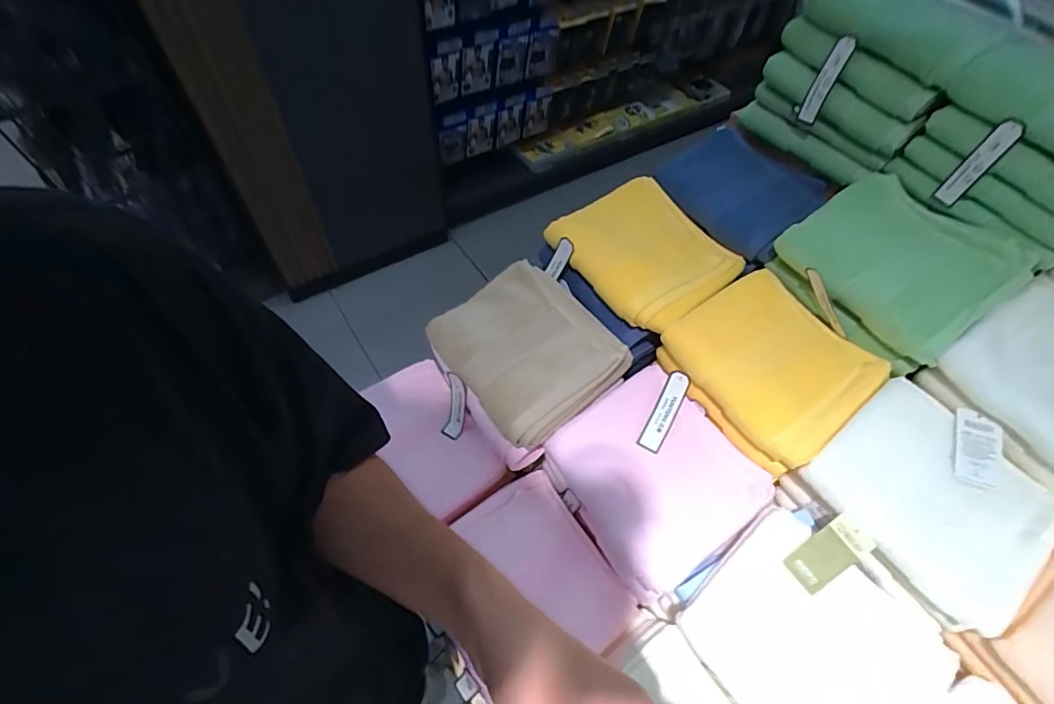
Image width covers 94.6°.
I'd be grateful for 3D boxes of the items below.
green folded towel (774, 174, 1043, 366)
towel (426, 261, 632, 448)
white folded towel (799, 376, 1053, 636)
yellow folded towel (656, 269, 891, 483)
[{"bbox_3d":[0.422,-0.099,0.567,0.173,0.087,0.203,-34,64,-23],"label":"green folded towel"},{"bbox_3d":[0.002,-0.009,0.583,0.179,0.046,0.196,-33,63,-23],"label":"towel"},{"bbox_3d":[0.396,0.144,0.484,0.164,0.057,0.179,-32,63,-22],"label":"white folded towel"},{"bbox_3d":[0.281,0.019,0.573,0.175,0.066,0.193,-29,62,-21],"label":"yellow folded towel"}]

